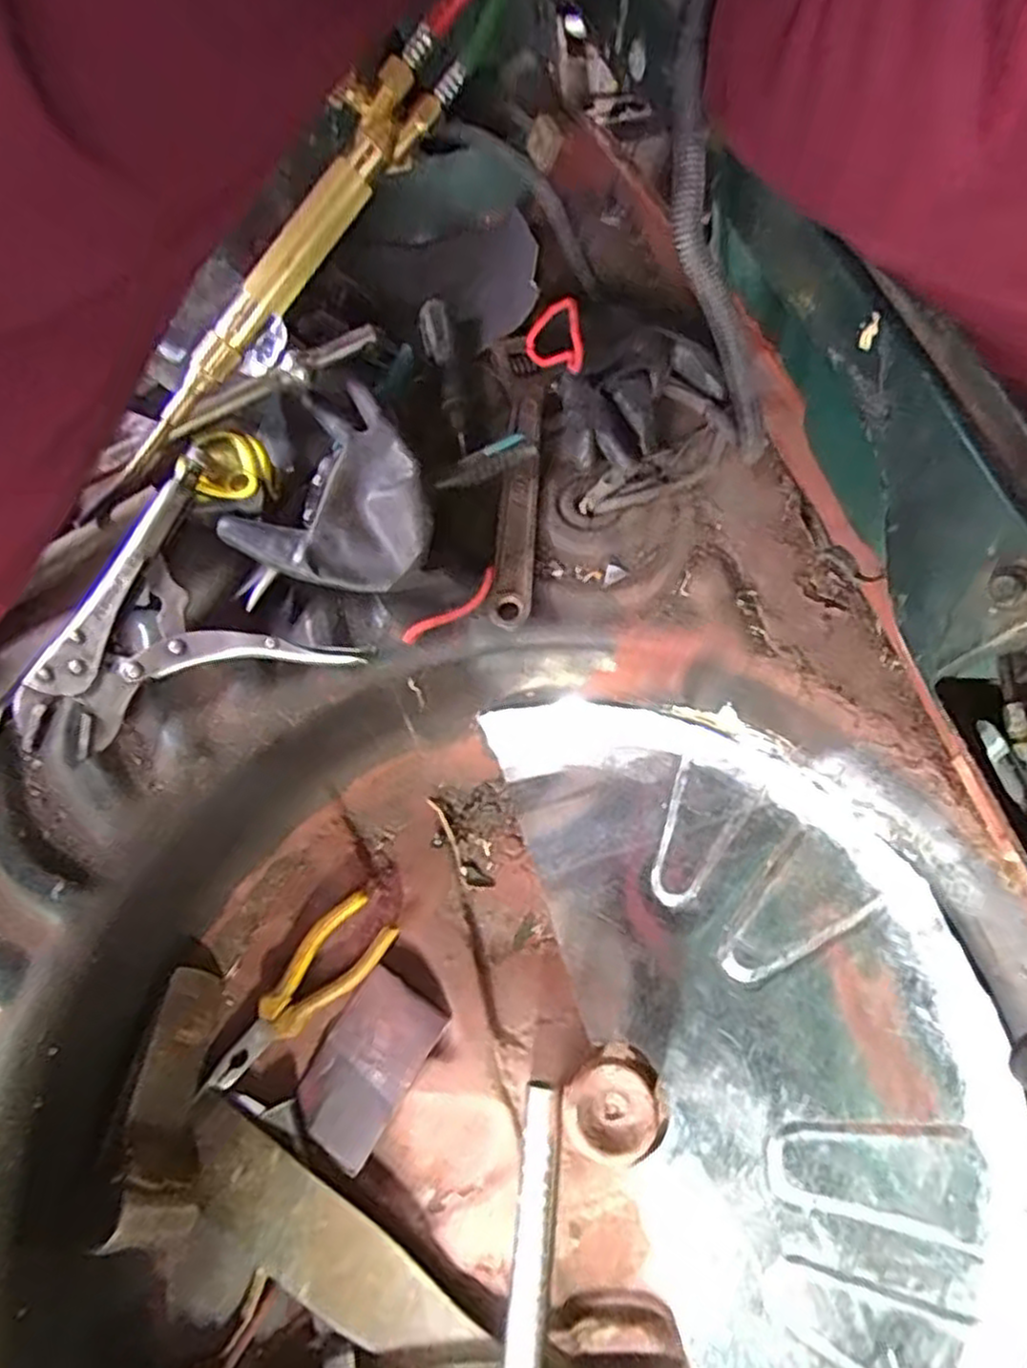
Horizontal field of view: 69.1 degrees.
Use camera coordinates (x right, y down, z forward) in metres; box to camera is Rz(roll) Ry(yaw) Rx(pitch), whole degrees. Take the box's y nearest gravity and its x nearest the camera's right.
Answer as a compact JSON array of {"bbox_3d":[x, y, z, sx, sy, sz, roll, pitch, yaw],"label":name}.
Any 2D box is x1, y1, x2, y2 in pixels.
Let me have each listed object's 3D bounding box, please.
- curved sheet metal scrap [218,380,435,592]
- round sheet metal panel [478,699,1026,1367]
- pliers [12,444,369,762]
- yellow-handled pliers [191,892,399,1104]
[{"bbox_3d":[-0.111,-0.127,0.501,0.124,0.032,0.134,28,68,10],"label":"curved sheet metal scrap"},{"bbox_3d":[0.178,0.241,0.505,0.242,0.032,0.548,-16,67,-5],"label":"round sheet metal panel"},{"bbox_3d":[-0.233,-0.034,0.479,0.190,0.017,0.169,-35,89,-10],"label":"pliers"},{"bbox_3d":[-0.158,0.220,0.535,0.159,0.022,0.050,-37,72,-17],"label":"yellow-handled pliers"}]

